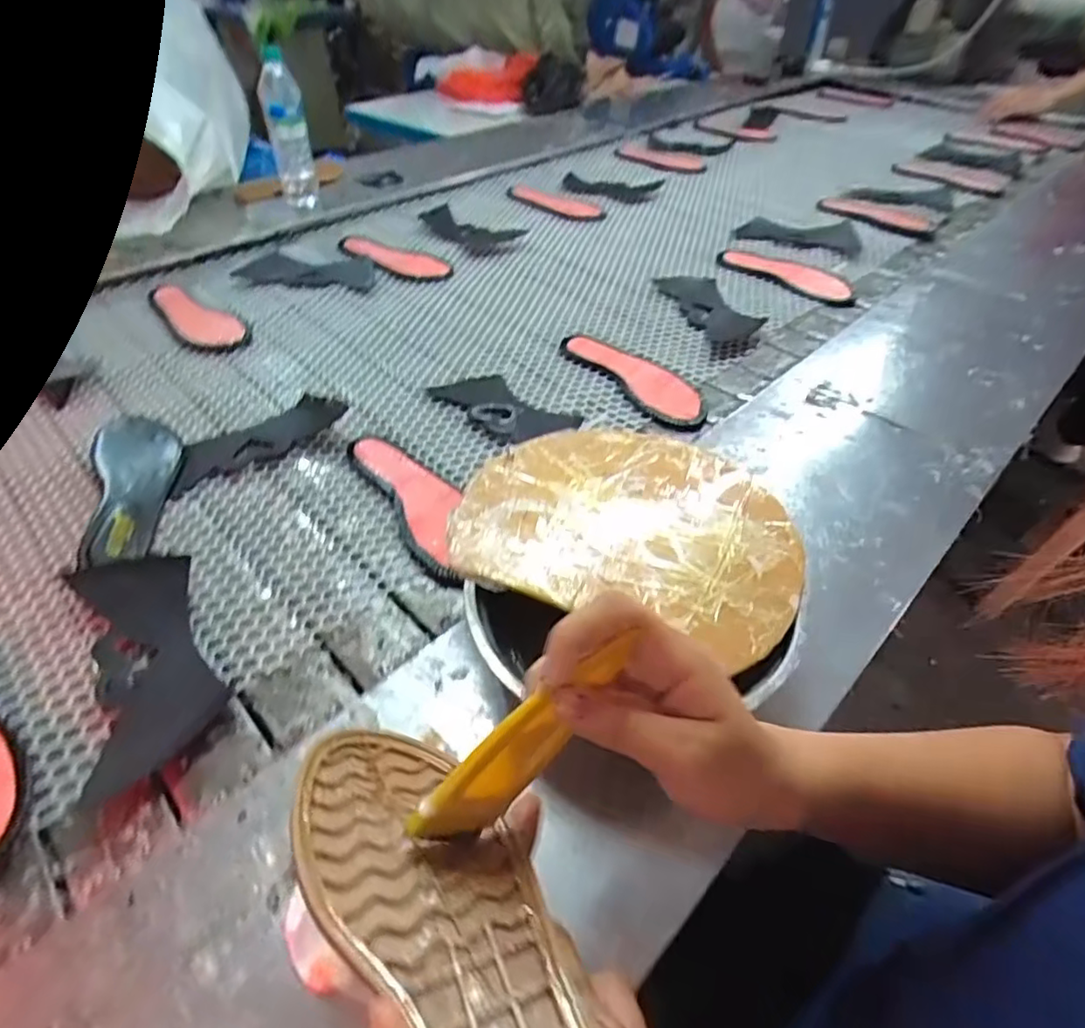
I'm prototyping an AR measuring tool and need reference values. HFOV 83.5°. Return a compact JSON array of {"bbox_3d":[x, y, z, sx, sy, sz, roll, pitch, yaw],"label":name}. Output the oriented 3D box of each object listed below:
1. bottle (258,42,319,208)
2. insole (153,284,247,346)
[{"bbox_3d":[-0.430,-0.640,1.033,0.061,0.245,0.054,-16,48,-16],"label":"bottle"},{"bbox_3d":[-0.484,-0.274,0.838,0.216,0.019,0.065,31,52,26],"label":"insole"}]

